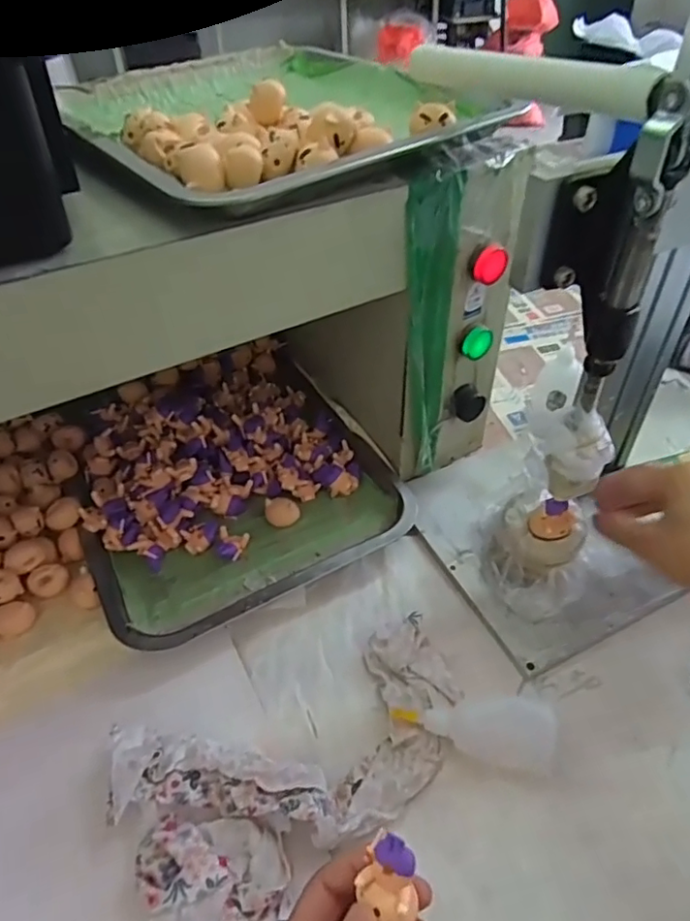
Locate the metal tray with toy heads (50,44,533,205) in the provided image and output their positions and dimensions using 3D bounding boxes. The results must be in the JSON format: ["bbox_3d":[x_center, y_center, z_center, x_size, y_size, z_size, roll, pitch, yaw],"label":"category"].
[{"bbox_3d":[-0.062,-0.264,0.434,0.234,0.039,0.285,-25,50,-22],"label":"metal tray with toy heads"}]

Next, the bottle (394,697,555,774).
[{"bbox_3d":[0.084,0.174,0.382,0.099,0.034,0.040,8,46,9],"label":"bottle"}]

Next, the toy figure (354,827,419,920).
[{"bbox_3d":[0.020,0.194,0.270,0.023,0.025,0.035,4,42,4],"label":"toy figure"}]

